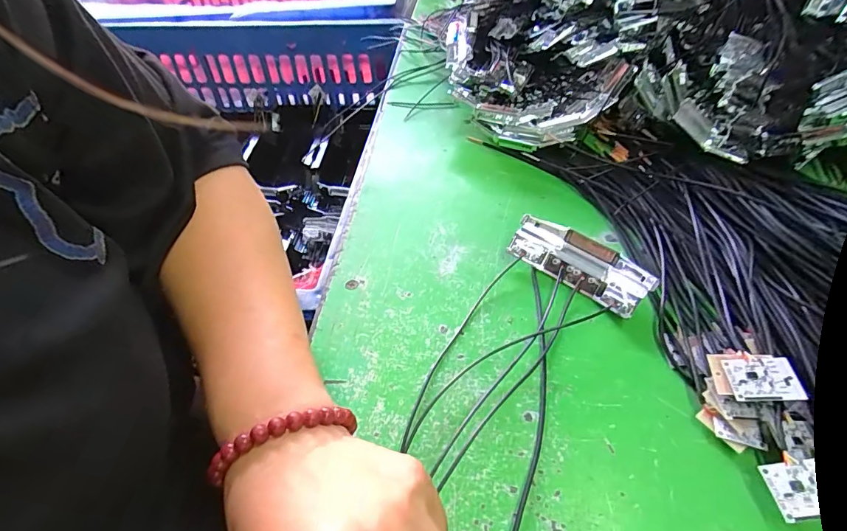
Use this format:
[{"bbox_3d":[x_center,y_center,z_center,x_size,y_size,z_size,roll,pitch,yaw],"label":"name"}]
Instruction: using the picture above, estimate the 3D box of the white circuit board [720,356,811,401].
[{"bbox_3d":[0.184,0.061,0.246,0.033,0.004,0.024,-6,49,14],"label":"white circuit board"}]

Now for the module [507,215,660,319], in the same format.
[{"bbox_3d":[0.112,-0.002,0.322,0.095,0.023,0.045,34,56,30],"label":"module"}]

